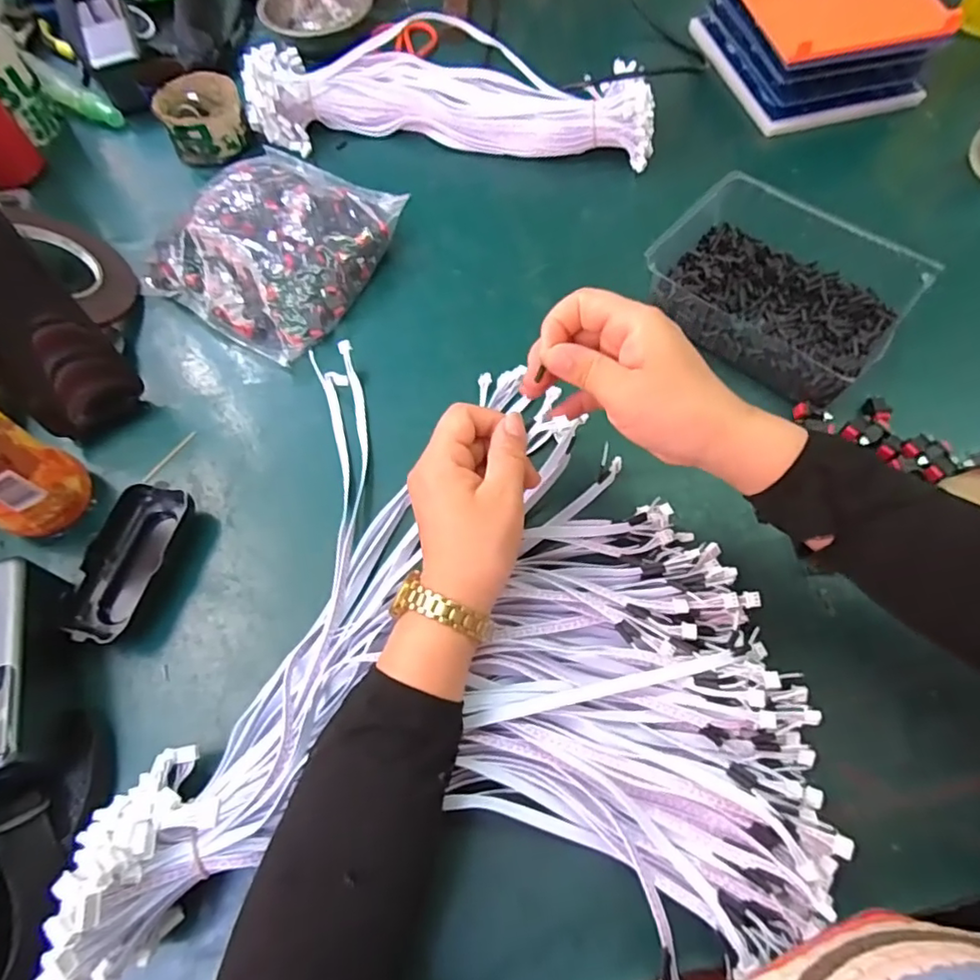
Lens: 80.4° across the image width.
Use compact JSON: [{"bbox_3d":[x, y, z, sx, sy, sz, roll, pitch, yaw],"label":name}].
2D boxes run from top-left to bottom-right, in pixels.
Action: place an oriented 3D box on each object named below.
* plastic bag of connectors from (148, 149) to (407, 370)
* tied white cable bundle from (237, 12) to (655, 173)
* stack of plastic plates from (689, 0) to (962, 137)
[{"bbox_3d":[-0.190,-0.217,0.514,0.169,0.043,0.183,28,69,14],"label":"plastic bag of connectors"},{"bbox_3d":[-0.041,-0.396,0.576,0.402,0.069,0.109,6,65,5],"label":"tied white cable bundle"},{"bbox_3d":[0.335,-0.476,0.598,0.172,0.093,0.195,-10,65,-3],"label":"stack of plastic plates"}]

